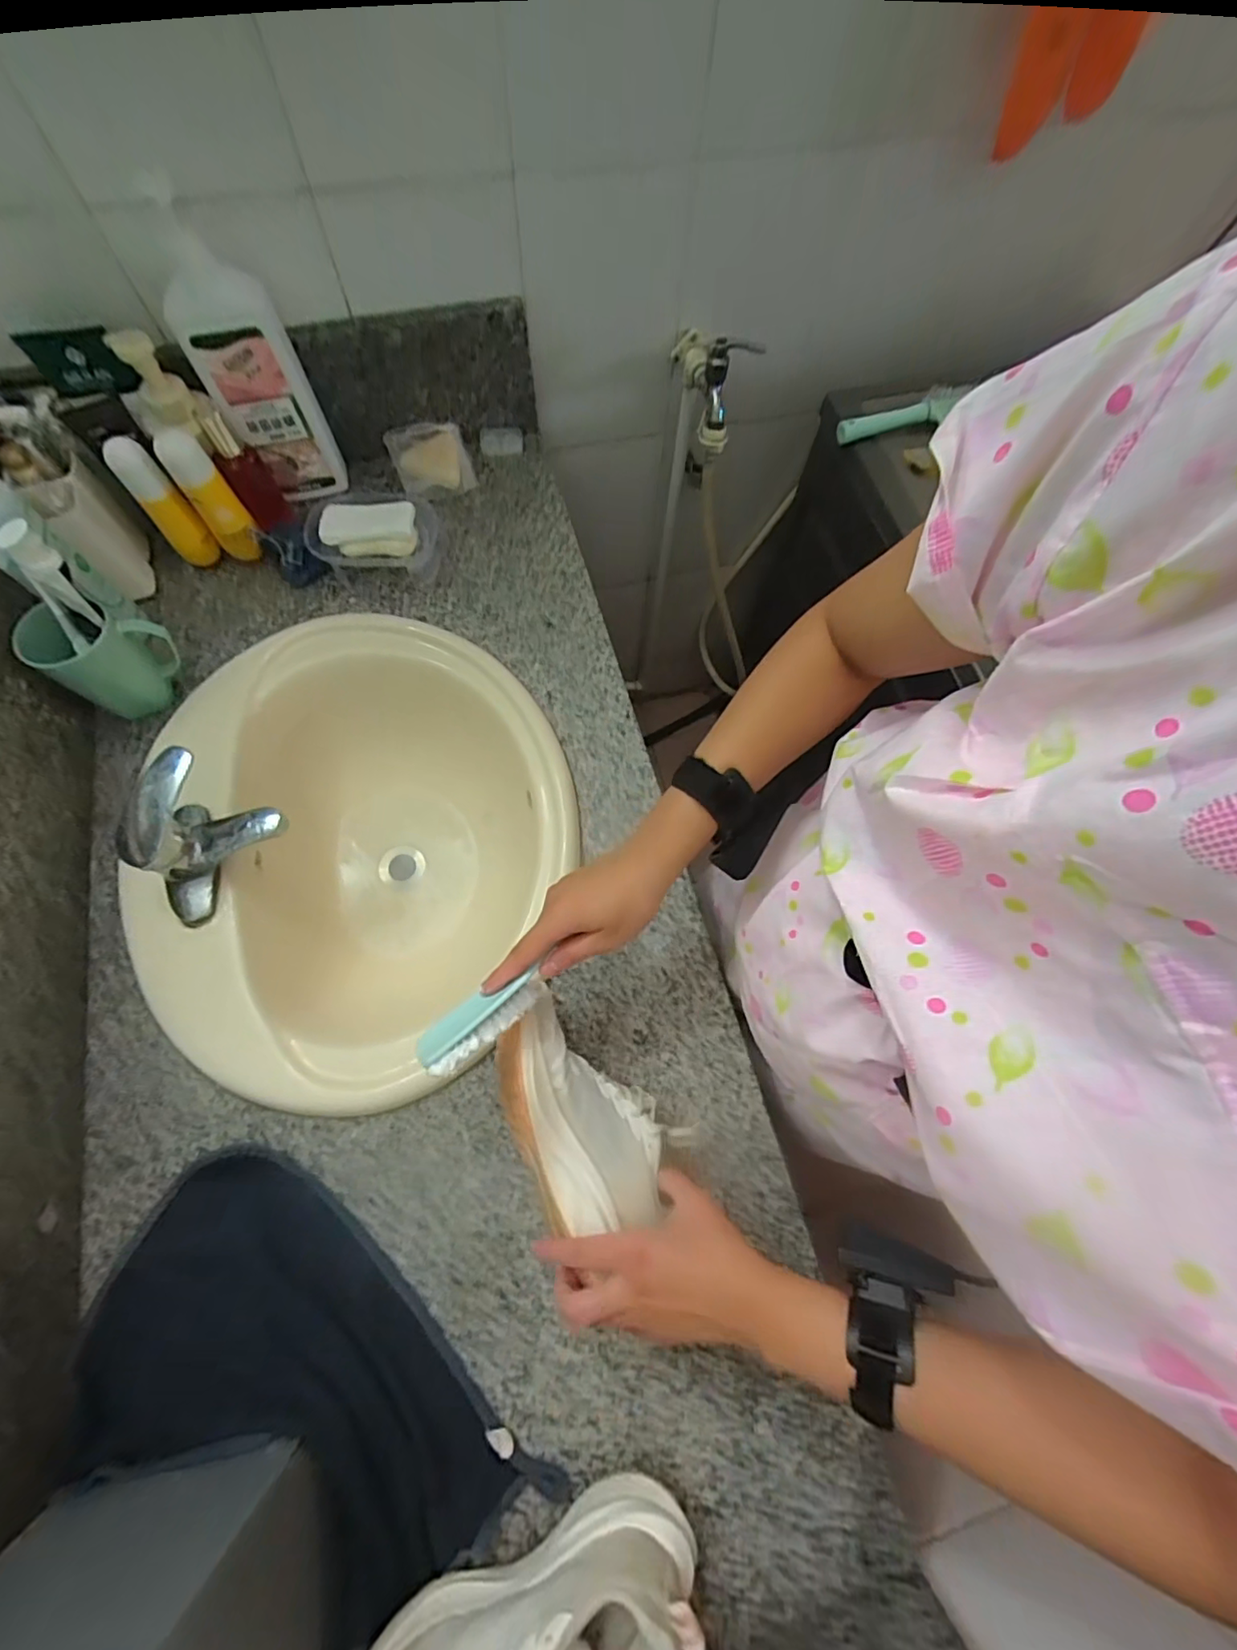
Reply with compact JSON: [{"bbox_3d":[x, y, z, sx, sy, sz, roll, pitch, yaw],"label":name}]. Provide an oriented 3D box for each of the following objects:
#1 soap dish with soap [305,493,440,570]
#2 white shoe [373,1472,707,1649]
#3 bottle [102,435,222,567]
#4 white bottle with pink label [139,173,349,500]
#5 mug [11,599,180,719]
[{"bbox_3d":[-0.301,-0.357,0.723,0.151,0.071,0.097,4,69,-3],"label":"soap dish with soap"},{"bbox_3d":[-0.064,0.548,0.387,0.247,0.095,0.093,-29,73,-12],"label":"white shoe"},{"bbox_3d":[-0.520,-0.361,0.681,0.041,0.156,0.043,44,72,11],"label":"bottle"},{"bbox_3d":[-0.405,-0.503,0.648,0.109,0.272,0.053,-26,73,-14],"label":"white bottle with pink label"},{"bbox_3d":[-0.538,-0.177,0.619,0.077,0.106,0.102,29,71,9],"label":"mug"}]

